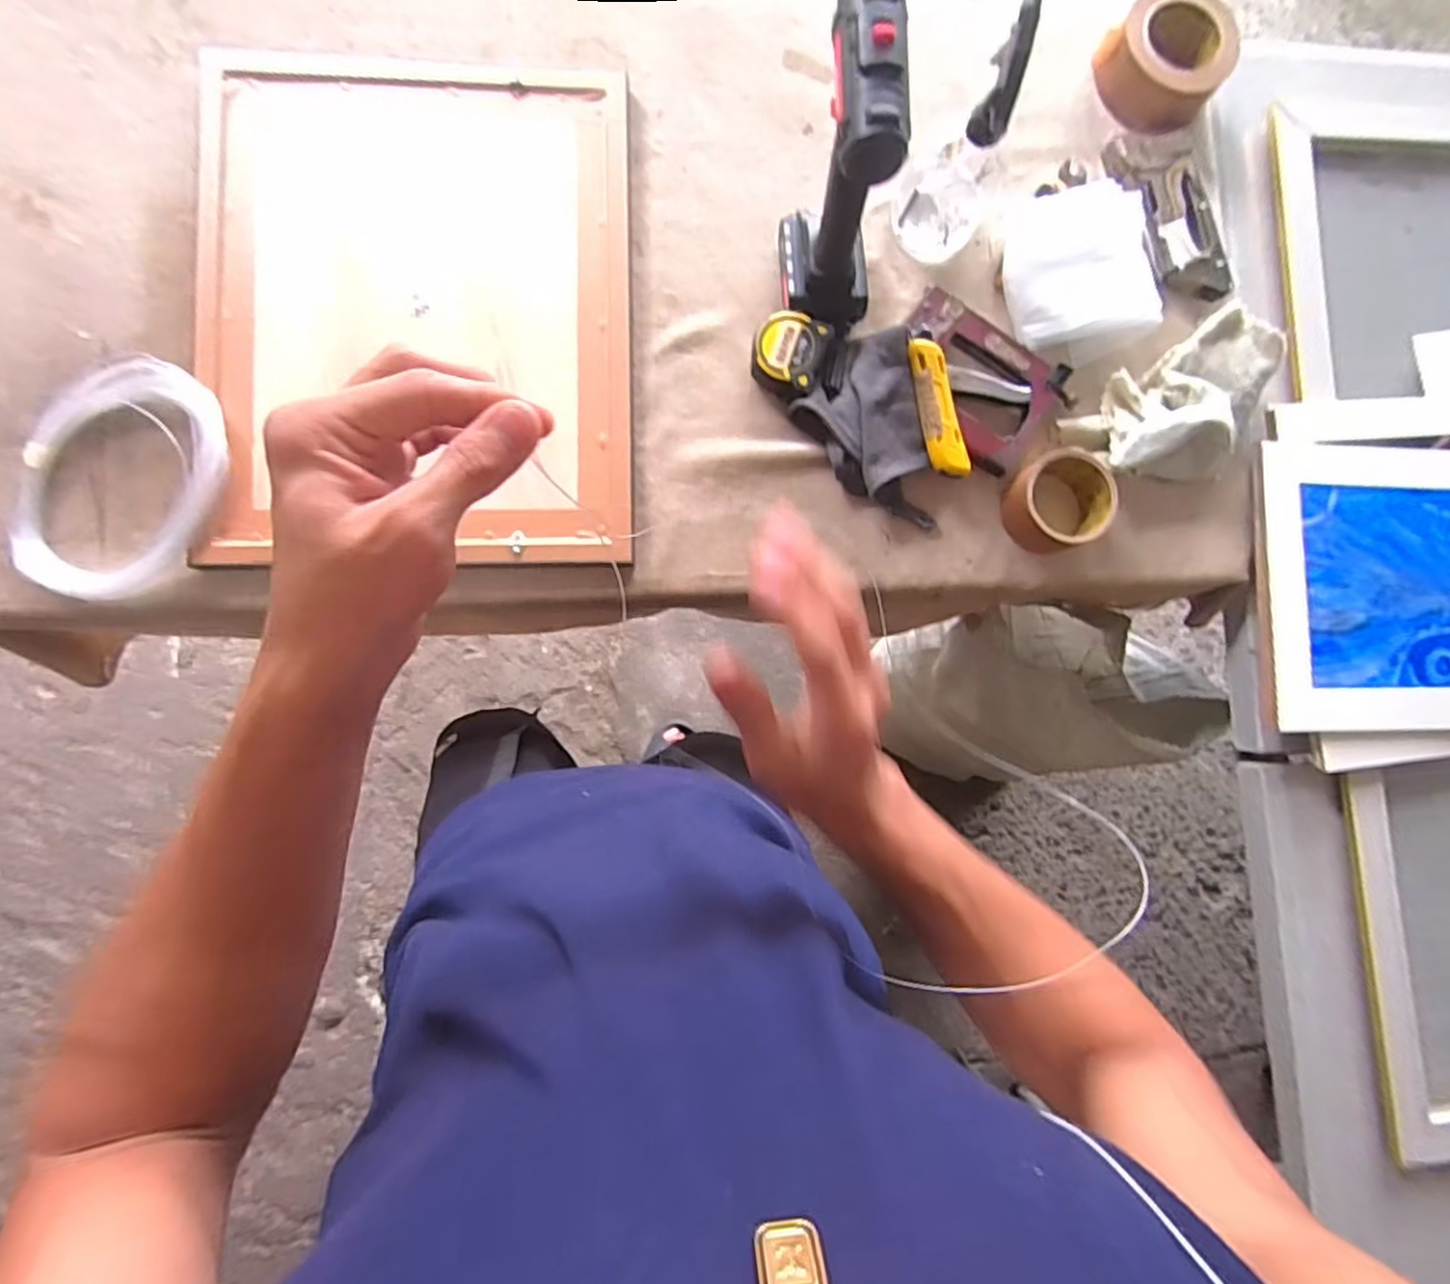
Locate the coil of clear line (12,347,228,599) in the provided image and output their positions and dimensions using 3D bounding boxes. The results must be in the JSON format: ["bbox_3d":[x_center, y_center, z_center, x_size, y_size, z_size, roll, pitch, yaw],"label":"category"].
[{"bbox_3d":[-0.519,-0.140,0.568,0.159,0.025,0.207,21,83,-4],"label":"coil of clear line"}]

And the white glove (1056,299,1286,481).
[{"bbox_3d":[0.441,-0.225,0.639,0.201,0.053,0.131,-42,90,-8],"label":"white glove"}]

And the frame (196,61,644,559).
[{"bbox_3d":[-0.274,-0.306,0.600,0.373,0.022,0.471,-1,85,-6],"label":"frame"}]

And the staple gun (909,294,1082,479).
[{"bbox_3d":[0.236,-0.245,0.634,0.167,0.029,0.123,33,82,-2],"label":"staple gun"}]

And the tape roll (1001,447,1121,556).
[{"bbox_3d":[0.309,-0.130,0.615,0.086,0.049,0.083,1,85,-6],"label":"tape roll"}]

